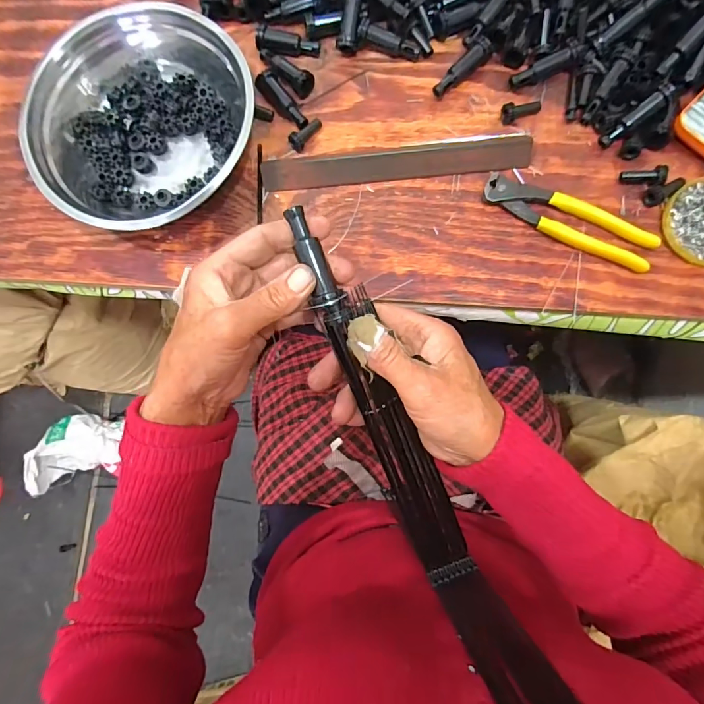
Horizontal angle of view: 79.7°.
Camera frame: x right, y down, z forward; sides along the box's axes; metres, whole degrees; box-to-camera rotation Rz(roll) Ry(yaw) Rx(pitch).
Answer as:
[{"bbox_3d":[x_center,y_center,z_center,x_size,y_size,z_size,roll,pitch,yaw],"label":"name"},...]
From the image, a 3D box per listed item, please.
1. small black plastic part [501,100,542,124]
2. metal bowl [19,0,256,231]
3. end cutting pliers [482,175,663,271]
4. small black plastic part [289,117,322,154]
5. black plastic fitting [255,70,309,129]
[{"bbox_3d":[0.172,-0.243,0.424,0.039,0.018,0.015,-15,82,3],"label":"small black plastic part"},{"bbox_3d":[-0.201,-0.217,0.413,0.200,0.083,0.206,-1,83,5],"label":"metal bowl"},{"bbox_3d":[0.206,-0.127,0.403,0.163,0.014,0.039,27,86,8],"label":"end cutting pliers"},{"bbox_3d":[-0.049,-0.228,0.439,0.014,0.016,0.039,37,87,8],"label":"small black plastic part"},{"bbox_3d":[-0.070,-0.262,0.439,0.018,0.018,0.071,-43,81,-1],"label":"black plastic fitting"}]

